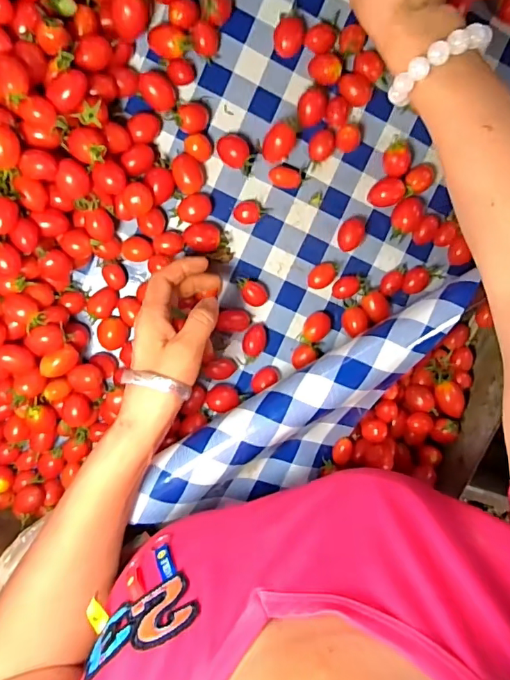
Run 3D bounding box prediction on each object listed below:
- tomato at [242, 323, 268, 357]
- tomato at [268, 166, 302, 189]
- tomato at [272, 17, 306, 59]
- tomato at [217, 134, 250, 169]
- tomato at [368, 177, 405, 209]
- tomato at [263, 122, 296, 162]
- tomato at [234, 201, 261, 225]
[{"bbox_3d":[-0.001,-0.001,0.462,0.020,0.019,0.032,23,96,-8],"label":"tomato"},{"bbox_3d":[0.027,-0.149,0.439,0.029,0.014,0.020,-3,99,-4],"label":"tomato"},{"bbox_3d":[0.029,-0.263,0.417,0.026,0.020,0.029,14,97,-7],"label":"tomato"},{"bbox_3d":[-0.019,-0.169,0.428,0.029,0.018,0.024,36,94,-9],"label":"tomato"},{"bbox_3d":[0.123,-0.138,0.448,0.031,0.019,0.025,-26,100,-1],"label":"tomato"},{"bbox_3d":[0.020,-0.175,0.428,0.025,0.027,0.030,38,94,-9],"label":"tomato"},{"bbox_3d":[-0.007,-0.118,0.441,0.024,0.016,0.020,-1,98,-5],"label":"tomato"}]

